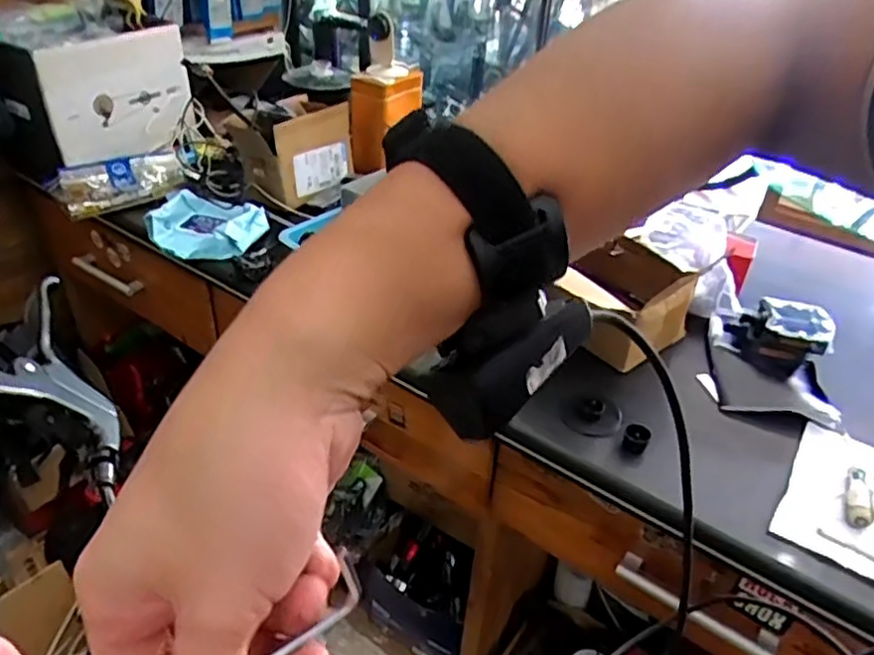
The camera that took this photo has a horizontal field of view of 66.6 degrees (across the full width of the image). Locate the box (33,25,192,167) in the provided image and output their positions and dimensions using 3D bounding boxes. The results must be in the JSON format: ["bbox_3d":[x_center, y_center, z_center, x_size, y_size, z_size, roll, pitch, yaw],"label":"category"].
[{"bbox_3d":[-0.586,-0.432,1.245,0.044,0.217,0.259,31,42,22],"label":"box"}]

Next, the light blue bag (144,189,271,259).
[{"bbox_3d":[-0.372,-0.168,1.081,0.165,0.044,0.135,13,37,13],"label":"light blue bag"}]

